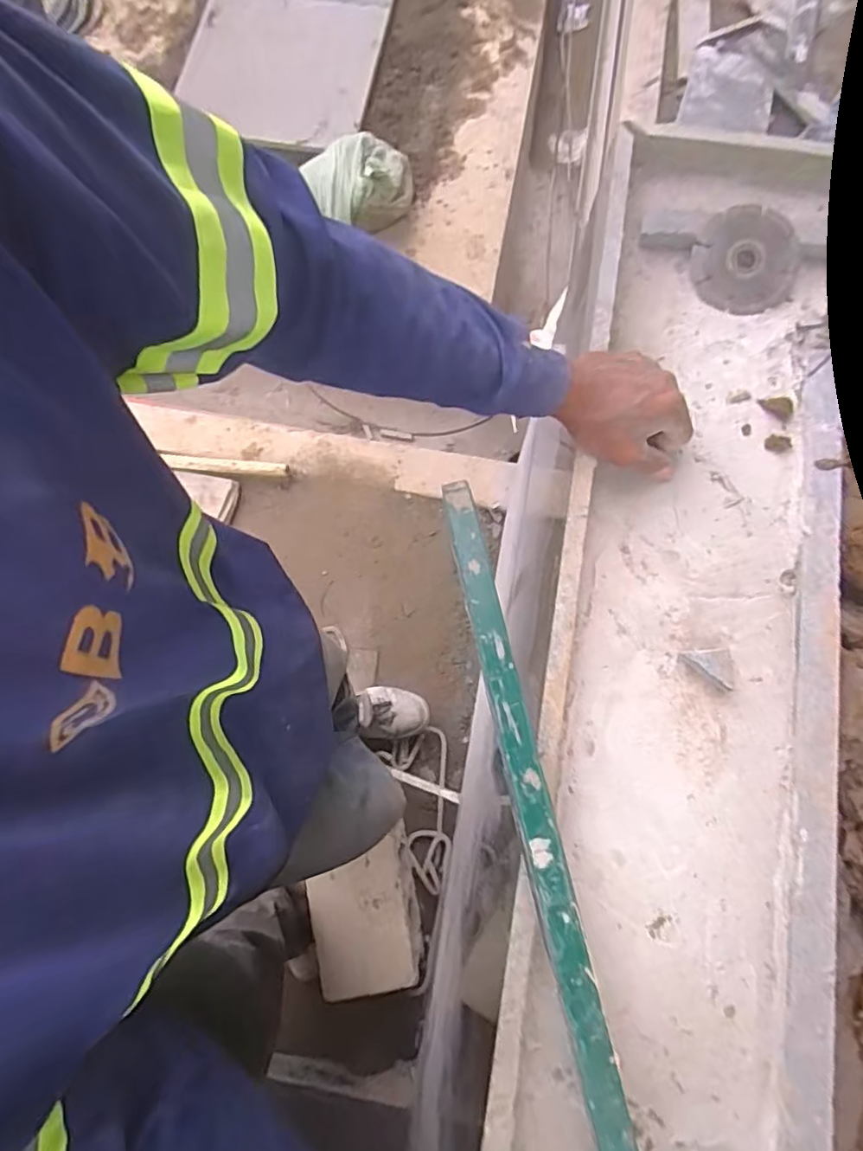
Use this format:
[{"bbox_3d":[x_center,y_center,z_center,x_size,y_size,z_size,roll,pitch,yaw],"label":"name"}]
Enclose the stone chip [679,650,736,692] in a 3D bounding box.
[{"bbox_3d":[0.227,0.078,0.472,0.036,0.018,0.033,-3,76,0],"label":"stone chip"}]

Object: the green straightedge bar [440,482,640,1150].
[{"bbox_3d":[0.114,0.369,0.315,0.026,0.023,0.928,-12,76,-2],"label":"green straightedge bar"}]

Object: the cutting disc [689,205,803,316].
[{"bbox_3d":[0.307,-0.307,0.560,0.100,0.008,0.101,0,95,3],"label":"cutting disc"}]

